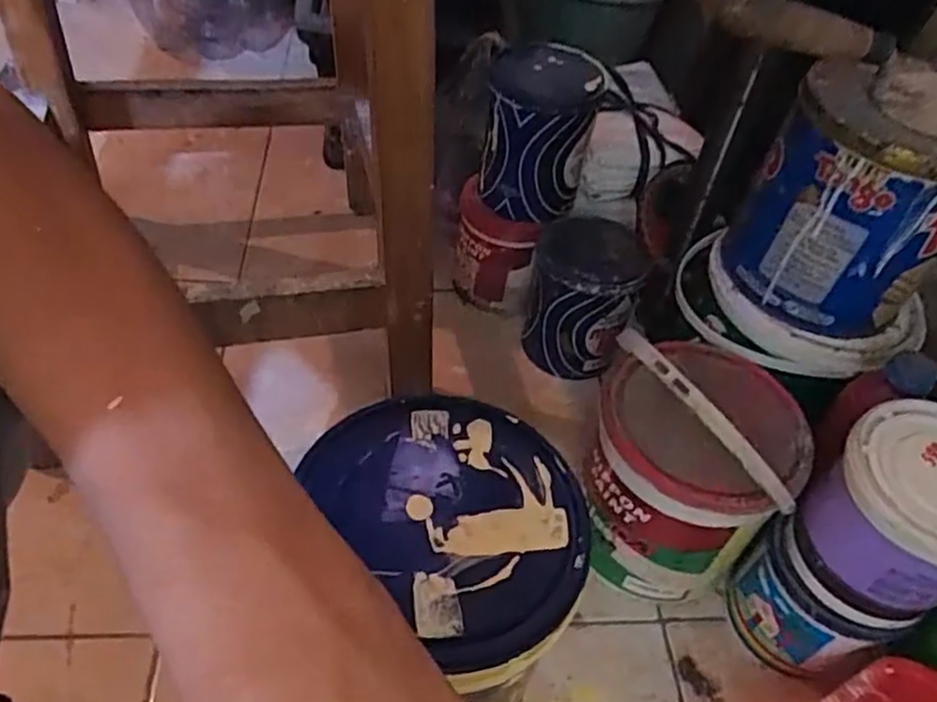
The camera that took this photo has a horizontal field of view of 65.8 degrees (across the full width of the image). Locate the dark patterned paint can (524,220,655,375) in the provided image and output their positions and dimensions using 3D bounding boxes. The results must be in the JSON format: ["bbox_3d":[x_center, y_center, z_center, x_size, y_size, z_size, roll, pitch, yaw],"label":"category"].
[{"bbox_3d":[0.113,-0.053,0.748,0.093,0.136,0.096,4,48,-4],"label":"dark patterned paint can"}]

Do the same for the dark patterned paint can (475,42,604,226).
[{"bbox_3d":[0.066,-0.210,0.710,0.097,0.141,0.101,4,48,-4],"label":"dark patterned paint can"}]

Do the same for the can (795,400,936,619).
[{"bbox_3d":[0.287,0.107,0.475,0.107,0.096,0.110,4,48,-4],"label":"can"}]

